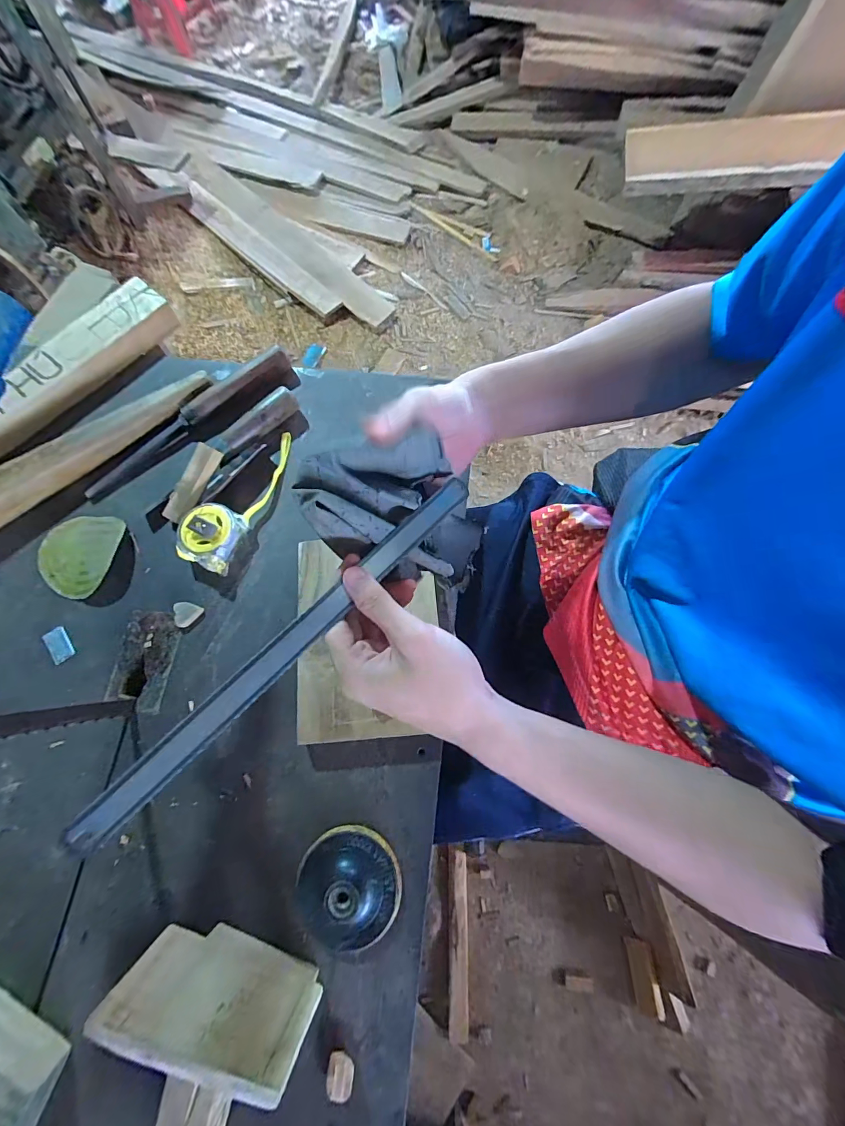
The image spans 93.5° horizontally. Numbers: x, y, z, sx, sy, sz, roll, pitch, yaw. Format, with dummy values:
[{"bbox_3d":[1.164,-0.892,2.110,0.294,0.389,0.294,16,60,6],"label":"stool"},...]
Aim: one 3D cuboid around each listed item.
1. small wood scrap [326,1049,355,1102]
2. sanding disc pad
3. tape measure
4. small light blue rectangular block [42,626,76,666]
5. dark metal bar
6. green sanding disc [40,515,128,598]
[{"bbox_3d":[-0.065,0.407,0.315,0.021,0.007,0.027,5,73,4],"label":"small wood scrap"},{"bbox_3d":[-0.065,0.284,0.343,0.088,0.028,0.087,18,74,7],"label":"sanding disc pad"},{"bbox_3d":[-0.214,-0.081,0.465,0.063,0.035,0.185,22,75,8],"label":"tape measure"},{"bbox_3d":[-0.394,0.089,0.429,0.024,0.005,0.037,-33,87,-8],"label":"small light blue rectangular block"},{"bbox_3d":[-0.071,0.041,0.249,0.020,0.004,0.297,48,70,-7],"label":"dark metal bar"},{"bbox_3d":[-0.396,-0.012,0.455,0.075,0.012,0.097,14,74,6],"label":"green sanding disc"}]

